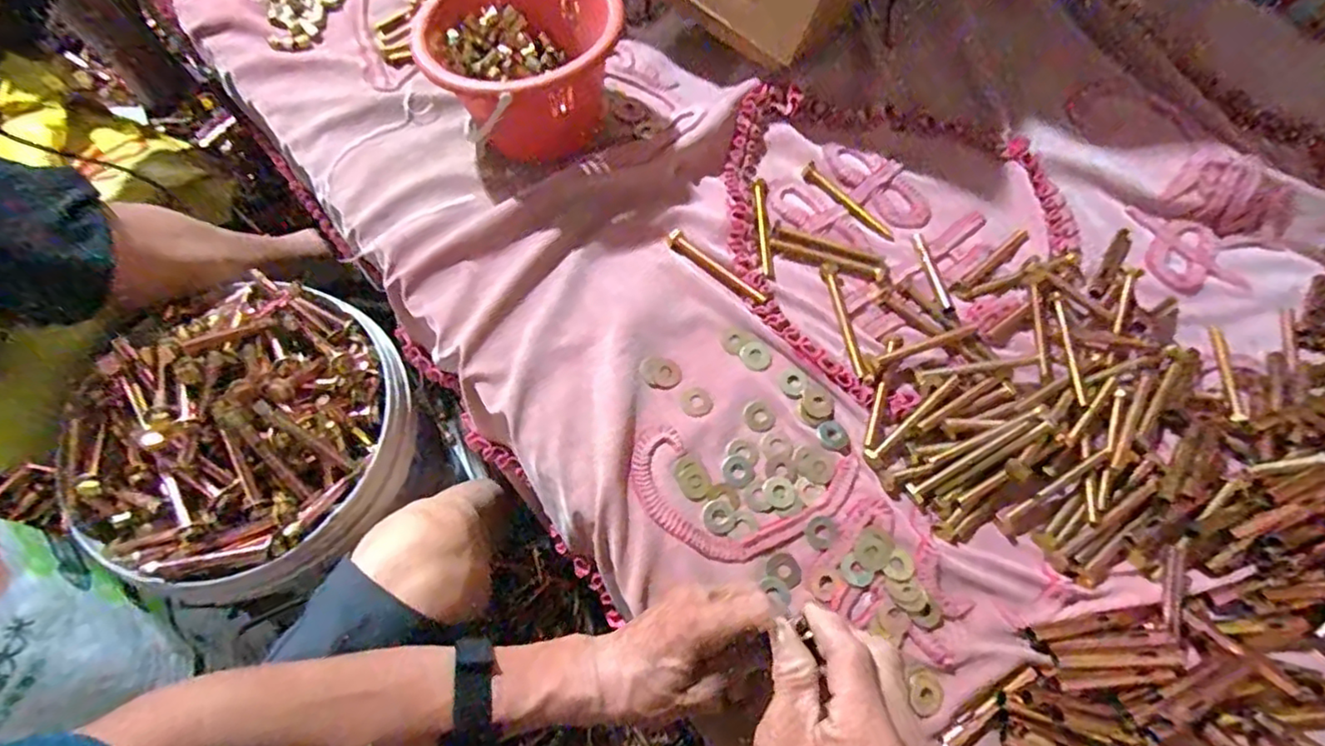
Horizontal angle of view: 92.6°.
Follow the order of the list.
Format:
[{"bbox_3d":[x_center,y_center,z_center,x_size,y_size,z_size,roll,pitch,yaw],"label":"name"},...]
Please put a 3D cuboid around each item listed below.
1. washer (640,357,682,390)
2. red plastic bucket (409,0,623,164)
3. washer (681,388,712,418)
[{"bbox_3d":[-0.001,0.000,0.522,0.032,0.006,0.026,1,68,-1],"label":"washer"},{"bbox_3d":[-0.120,-0.281,0.575,0.171,0.105,0.152,-24,71,-11],"label":"red plastic bucket"},{"bbox_3d":[0.028,0.024,0.514,0.025,0.004,0.024,-1,68,-2],"label":"washer"}]

